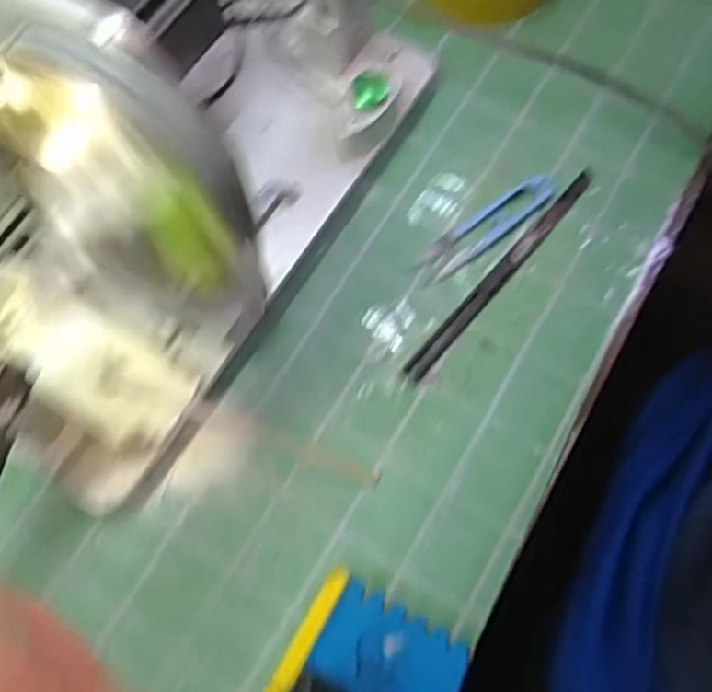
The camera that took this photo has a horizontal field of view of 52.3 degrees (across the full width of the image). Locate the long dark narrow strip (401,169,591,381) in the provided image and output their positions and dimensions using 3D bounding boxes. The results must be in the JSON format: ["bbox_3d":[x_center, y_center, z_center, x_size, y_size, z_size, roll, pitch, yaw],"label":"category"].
[{"bbox_3d":[0.090,-0.045,0.443,0.011,0.004,0.176,39,75,16],"label":"long dark narrow strip"}]

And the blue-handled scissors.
[{"bbox_3d":[0.081,-0.074,0.451,0.101,0.008,0.024,-36,71,-11],"label":"blue-handled scissors"}]

